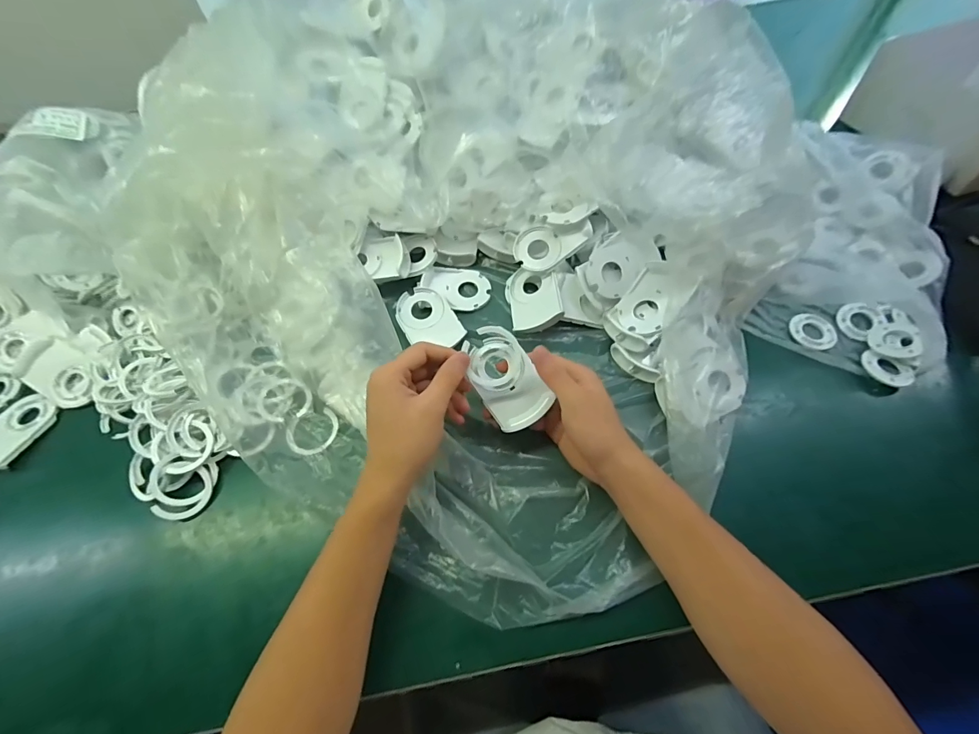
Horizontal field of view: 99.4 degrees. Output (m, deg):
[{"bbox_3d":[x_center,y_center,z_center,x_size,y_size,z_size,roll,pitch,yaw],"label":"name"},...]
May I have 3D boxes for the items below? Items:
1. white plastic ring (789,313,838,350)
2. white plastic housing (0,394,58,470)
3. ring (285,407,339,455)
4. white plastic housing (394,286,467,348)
[{"bbox_3d":[0.338,-0.038,0.431,0.045,0.006,0.044,-2,62,3],"label":"white plastic ring"},{"bbox_3d":[-0.501,0.065,0.433,0.054,0.019,0.079,11,63,10],"label":"white plastic housing"},{"bbox_3d":[-0.175,0.065,0.409,0.048,0.005,0.045,-2,62,3],"label":"ring"},{"bbox_3d":[-0.068,-0.051,0.458,0.056,0.015,0.080,-32,64,-13],"label":"white plastic housing"}]

